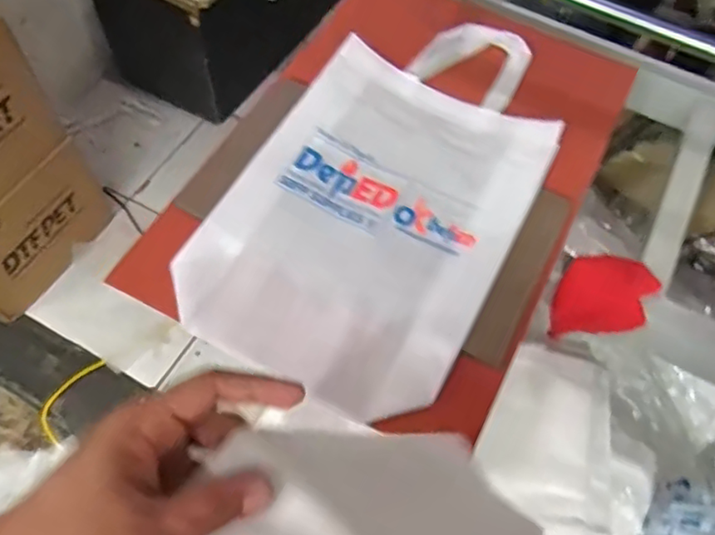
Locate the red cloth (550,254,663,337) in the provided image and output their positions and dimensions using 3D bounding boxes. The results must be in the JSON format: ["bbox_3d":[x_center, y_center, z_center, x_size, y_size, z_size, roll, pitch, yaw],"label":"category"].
[{"bbox_3d":[0.308,0.042,0.754,0.107,0.014,0.112,16,97,23],"label":"red cloth"}]

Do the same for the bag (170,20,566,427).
[{"bbox_3d":[0.049,-0.108,0.683,0.291,0.041,0.539,27,63,11],"label":"bag"}]

